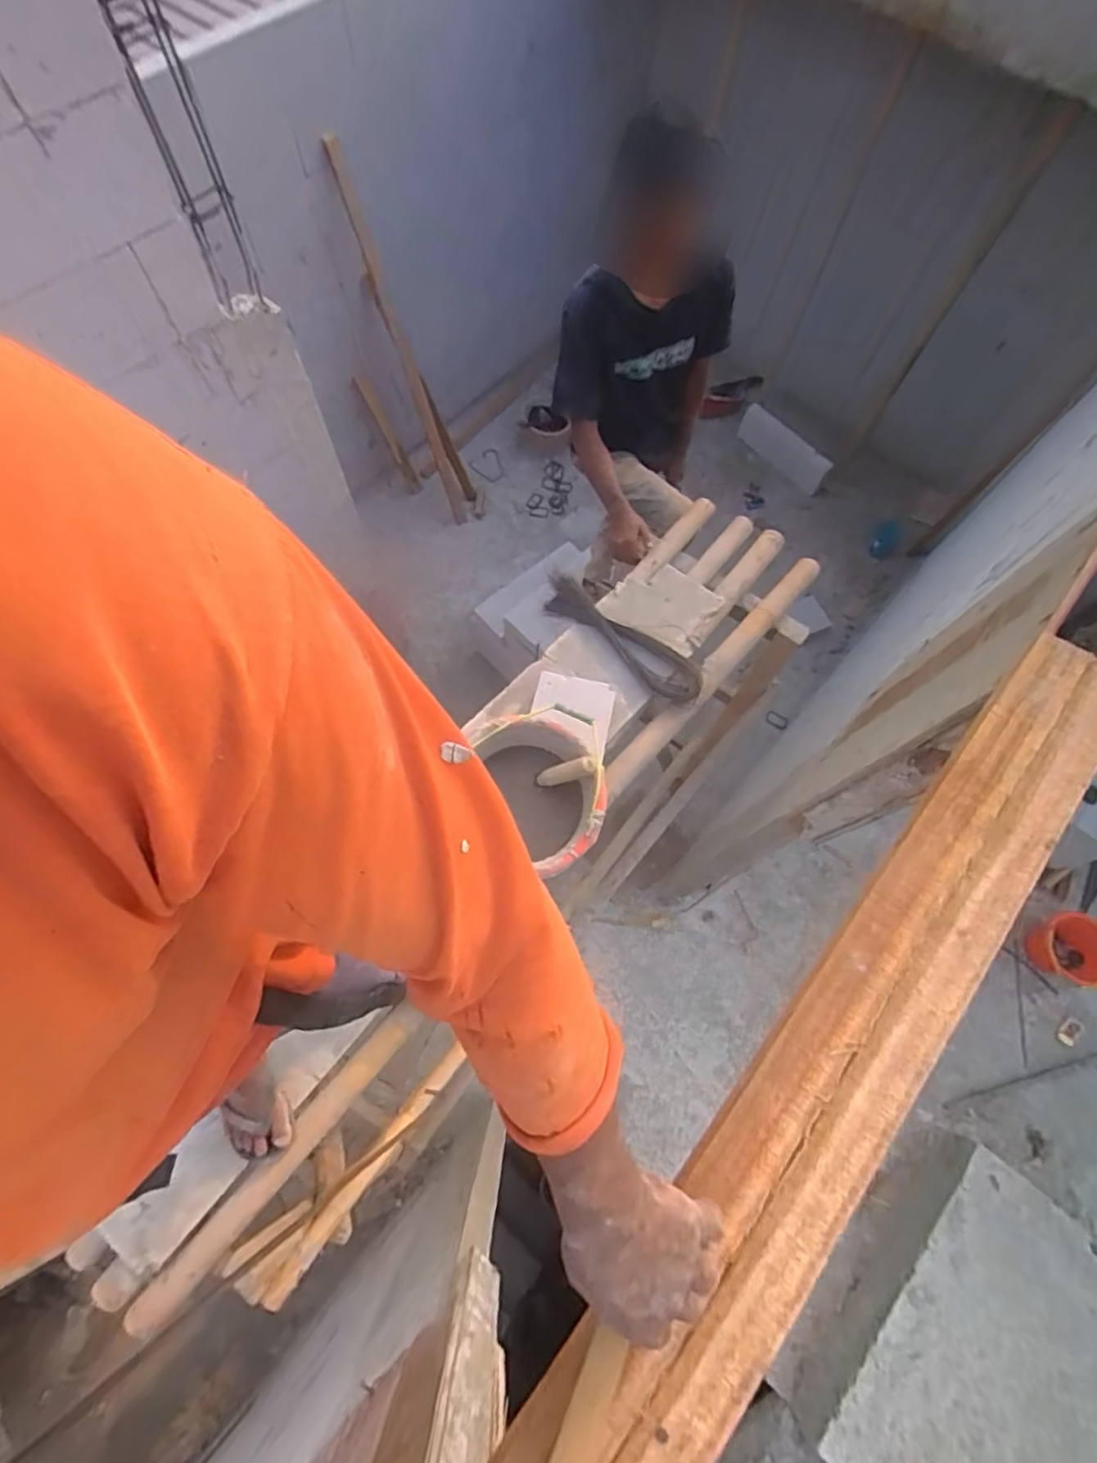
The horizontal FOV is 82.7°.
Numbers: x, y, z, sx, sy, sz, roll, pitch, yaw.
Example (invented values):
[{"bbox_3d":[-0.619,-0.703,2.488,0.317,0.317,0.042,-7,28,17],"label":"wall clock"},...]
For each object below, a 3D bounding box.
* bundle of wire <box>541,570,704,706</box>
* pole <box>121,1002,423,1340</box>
[{"bbox_3d":[0.167,-0.223,1.460,0.453,0.041,0.111,39,73,12],"label":"bundle of wire"},{"bbox_3d":[-0.446,0.718,1.055,0.054,0.056,0.595,39,73,13],"label":"pole"}]

